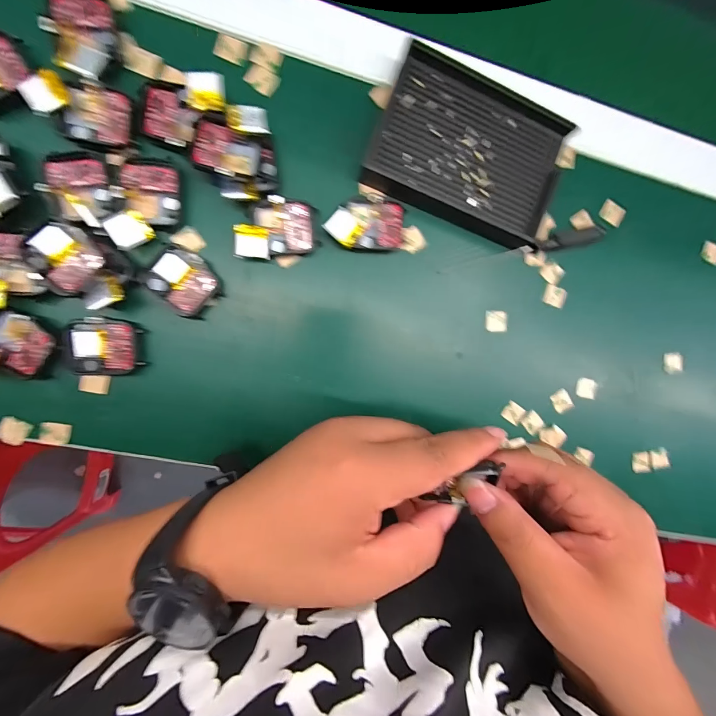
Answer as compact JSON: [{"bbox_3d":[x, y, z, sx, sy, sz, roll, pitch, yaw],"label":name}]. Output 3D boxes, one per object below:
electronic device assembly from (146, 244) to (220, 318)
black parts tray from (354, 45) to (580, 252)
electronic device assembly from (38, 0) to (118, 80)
[{"bbox_3d":[-0.120,-0.053,0.233,0.043,0.011,0.037,44,87,-9],"label":"electronic device assembly"},{"bbox_3d":[0.081,-0.151,0.245,0.134,0.017,0.098,19,91,-9],"label":"black parts tray"},{"bbox_3d":[-0.172,-0.202,0.209,0.035,0.013,0.055,13,92,-9],"label":"electronic device assembly"}]

